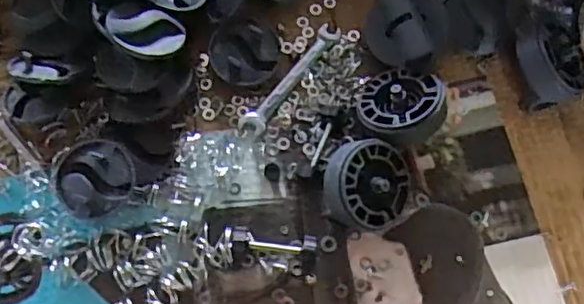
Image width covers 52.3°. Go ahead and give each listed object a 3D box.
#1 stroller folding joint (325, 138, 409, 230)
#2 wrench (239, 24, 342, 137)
[{"bbox_3d":[0.058,0.024,0.435,0.067,0.026,0.067,1,88,-32],"label":"stroller folding joint"},{"bbox_3d":[0.000,-0.060,0.486,0.020,0.004,0.114,38,78,9],"label":"wrench"}]

